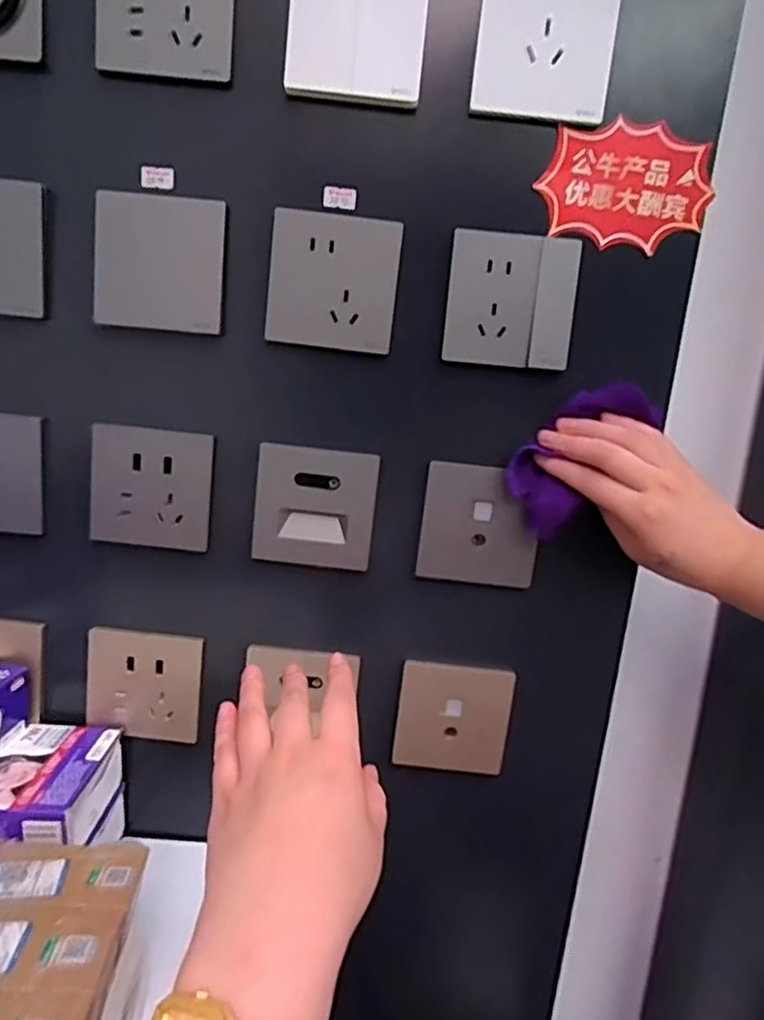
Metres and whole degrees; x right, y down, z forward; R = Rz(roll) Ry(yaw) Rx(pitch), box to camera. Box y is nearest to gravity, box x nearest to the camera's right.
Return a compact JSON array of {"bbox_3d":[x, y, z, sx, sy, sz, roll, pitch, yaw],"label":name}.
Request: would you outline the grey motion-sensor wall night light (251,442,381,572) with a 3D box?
[{"bbox_3d":[-0.048,-0.001,0.461,0.085,0.083,0.007,6,11,0],"label":"grey motion-sensor wall night light"}]

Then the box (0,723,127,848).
[{"bbox_3d":[-0.244,0.195,0.445,0.093,0.045,0.109,6,11,1],"label":"box"}]

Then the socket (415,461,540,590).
[{"bbox_3d":[0.071,0.011,0.462,0.082,0.085,0.009,6,11,2],"label":"socket"}]

